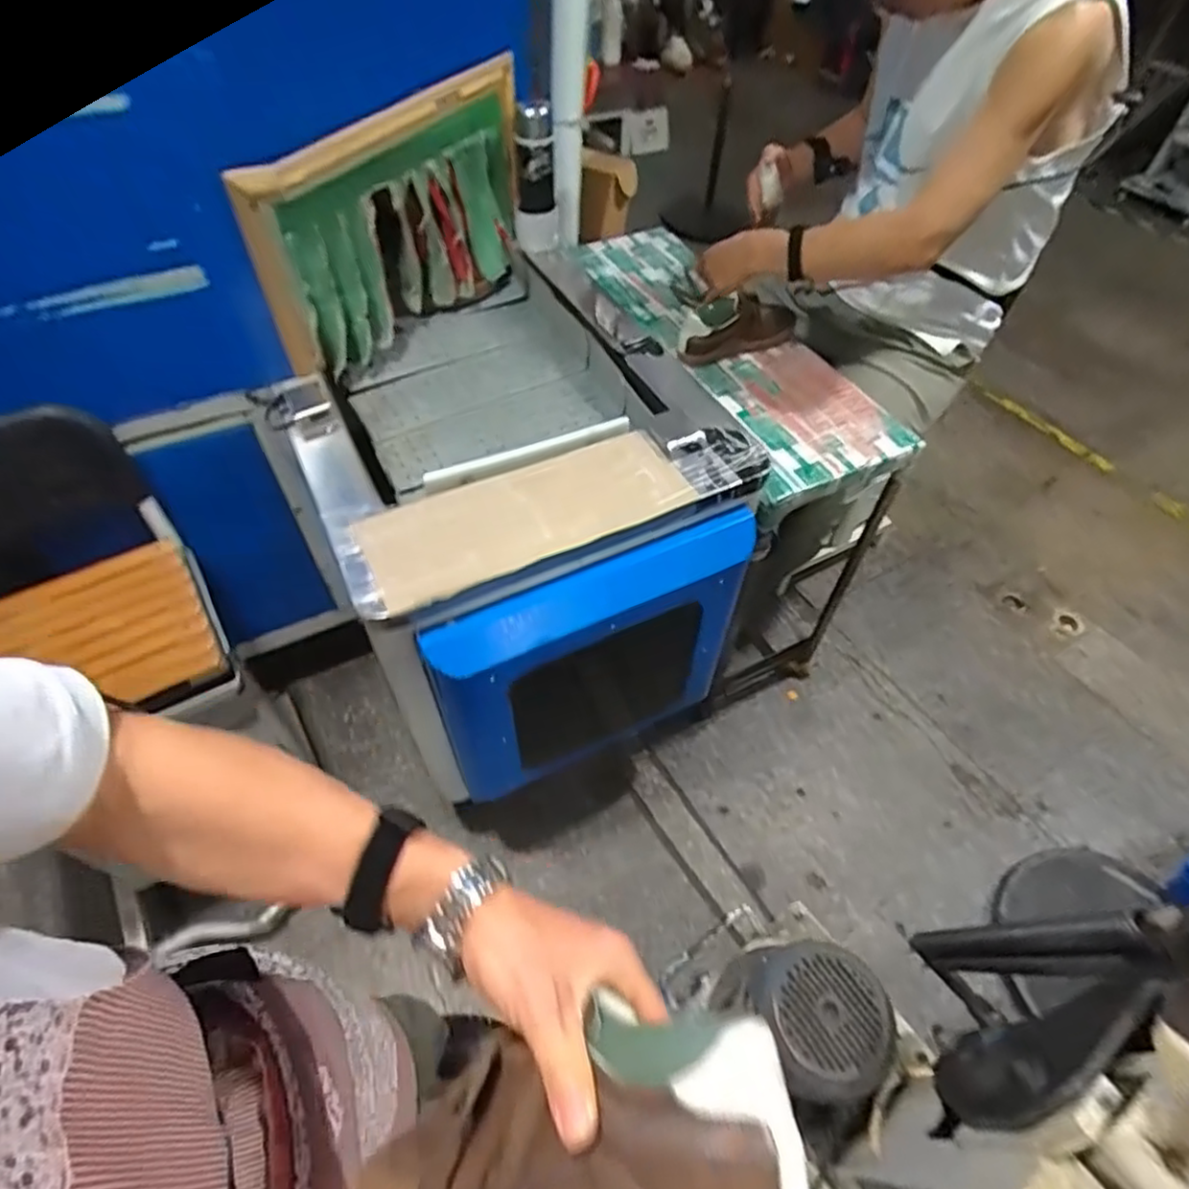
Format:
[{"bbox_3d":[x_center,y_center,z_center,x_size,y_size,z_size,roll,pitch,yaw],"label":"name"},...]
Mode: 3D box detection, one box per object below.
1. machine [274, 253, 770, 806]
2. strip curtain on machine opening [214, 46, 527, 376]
[{"bbox_3d":[-0.127,-0.119,1.163,0.582,0.465,0.667,-22,56,-17],"label":"machine"},{"bbox_3d":[-0.290,-0.593,1.097,0.156,0.322,0.549,22,55,16],"label":"strip curtain on machine opening"}]

